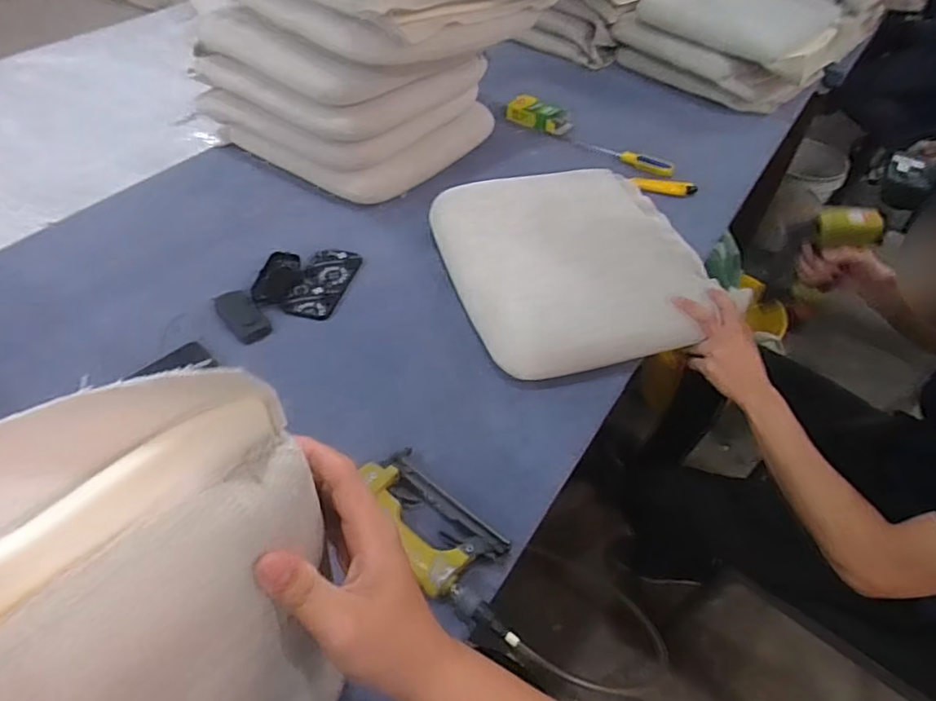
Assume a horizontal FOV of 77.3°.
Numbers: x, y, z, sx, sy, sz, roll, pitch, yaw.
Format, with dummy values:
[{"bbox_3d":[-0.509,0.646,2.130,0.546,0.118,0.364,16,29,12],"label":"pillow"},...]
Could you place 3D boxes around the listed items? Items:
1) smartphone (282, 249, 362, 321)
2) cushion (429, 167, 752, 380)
[{"bbox_3d":[-0.235,-0.110,0.963,0.080,0.012,0.163,11,48,7],"label":"smartphone"},{"bbox_3d":[0.202,-0.164,0.960,0.443,0.084,0.410,-15,50,-16],"label":"cushion"}]

